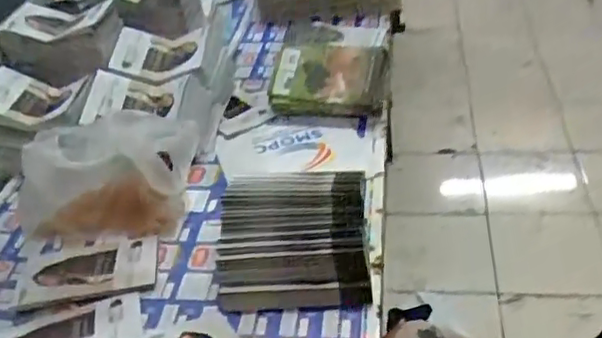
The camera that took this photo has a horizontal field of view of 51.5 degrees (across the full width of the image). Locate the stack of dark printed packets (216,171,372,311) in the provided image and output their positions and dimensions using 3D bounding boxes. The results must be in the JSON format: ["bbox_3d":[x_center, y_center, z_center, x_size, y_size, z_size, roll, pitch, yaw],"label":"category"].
[{"bbox_3d":[-0.008,0.066,0.798,0.178,0.071,0.227,-4,38,5],"label":"stack of dark printed packets"}]

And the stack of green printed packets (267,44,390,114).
[{"bbox_3d":[0.046,-0.155,1.037,0.189,0.130,0.044,3,-5,-7],"label":"stack of green printed packets"}]

